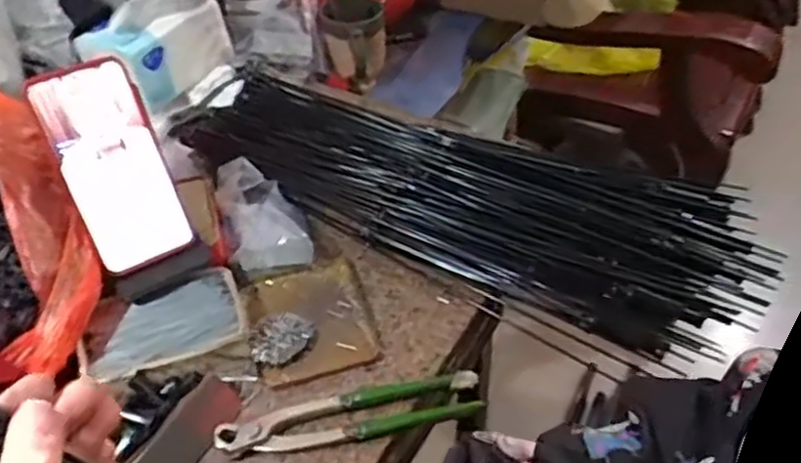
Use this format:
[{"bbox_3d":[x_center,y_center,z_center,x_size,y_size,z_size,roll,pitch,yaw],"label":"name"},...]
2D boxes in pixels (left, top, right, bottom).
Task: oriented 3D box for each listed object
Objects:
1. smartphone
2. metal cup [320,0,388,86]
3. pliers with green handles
[{"bbox_3d":[-0.229,-0.052,0.579,0.077,0.164,0.014,-24,20,-18],"label":"smartphone"},{"bbox_3d":[-0.058,-0.257,0.945,0.075,0.106,0.075,-2,45,2],"label":"metal cup"},{"bbox_3d":[-0.036,0.139,0.548,0.198,0.024,0.040,-12,45,-7],"label":"pliers with green handles"}]

